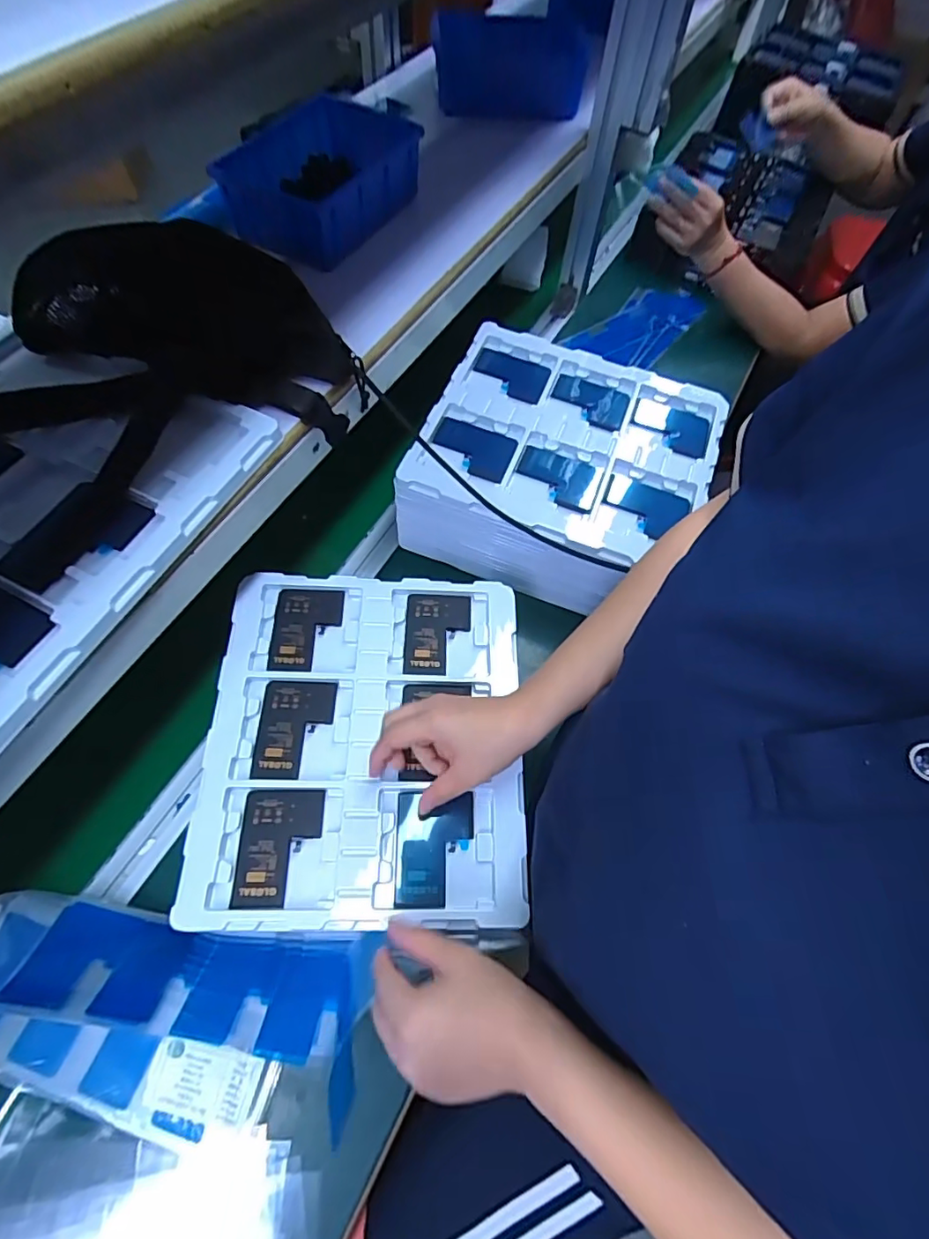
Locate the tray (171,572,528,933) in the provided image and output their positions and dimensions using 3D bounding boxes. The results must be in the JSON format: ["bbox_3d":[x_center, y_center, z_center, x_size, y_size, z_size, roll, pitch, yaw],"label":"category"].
[{"bbox_3d":[-0.089,0.101,0.505,0.275,0.020,0.313,1,62,-2],"label":"tray"}]

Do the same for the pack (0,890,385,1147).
[{"bbox_3d":[-0.242,0.309,0.433,0.320,0.087,0.135,7,62,0],"label":"pack"}]

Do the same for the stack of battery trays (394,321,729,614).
[{"bbox_3d":[0.116,-0.176,0.667,0.315,0.119,0.288,20,63,7],"label":"stack of battery trays"}]

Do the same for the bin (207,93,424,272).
[{"bbox_3d":[-0.148,-0.468,0.596,0.146,0.075,0.200,23,64,9],"label":"bin"}]

